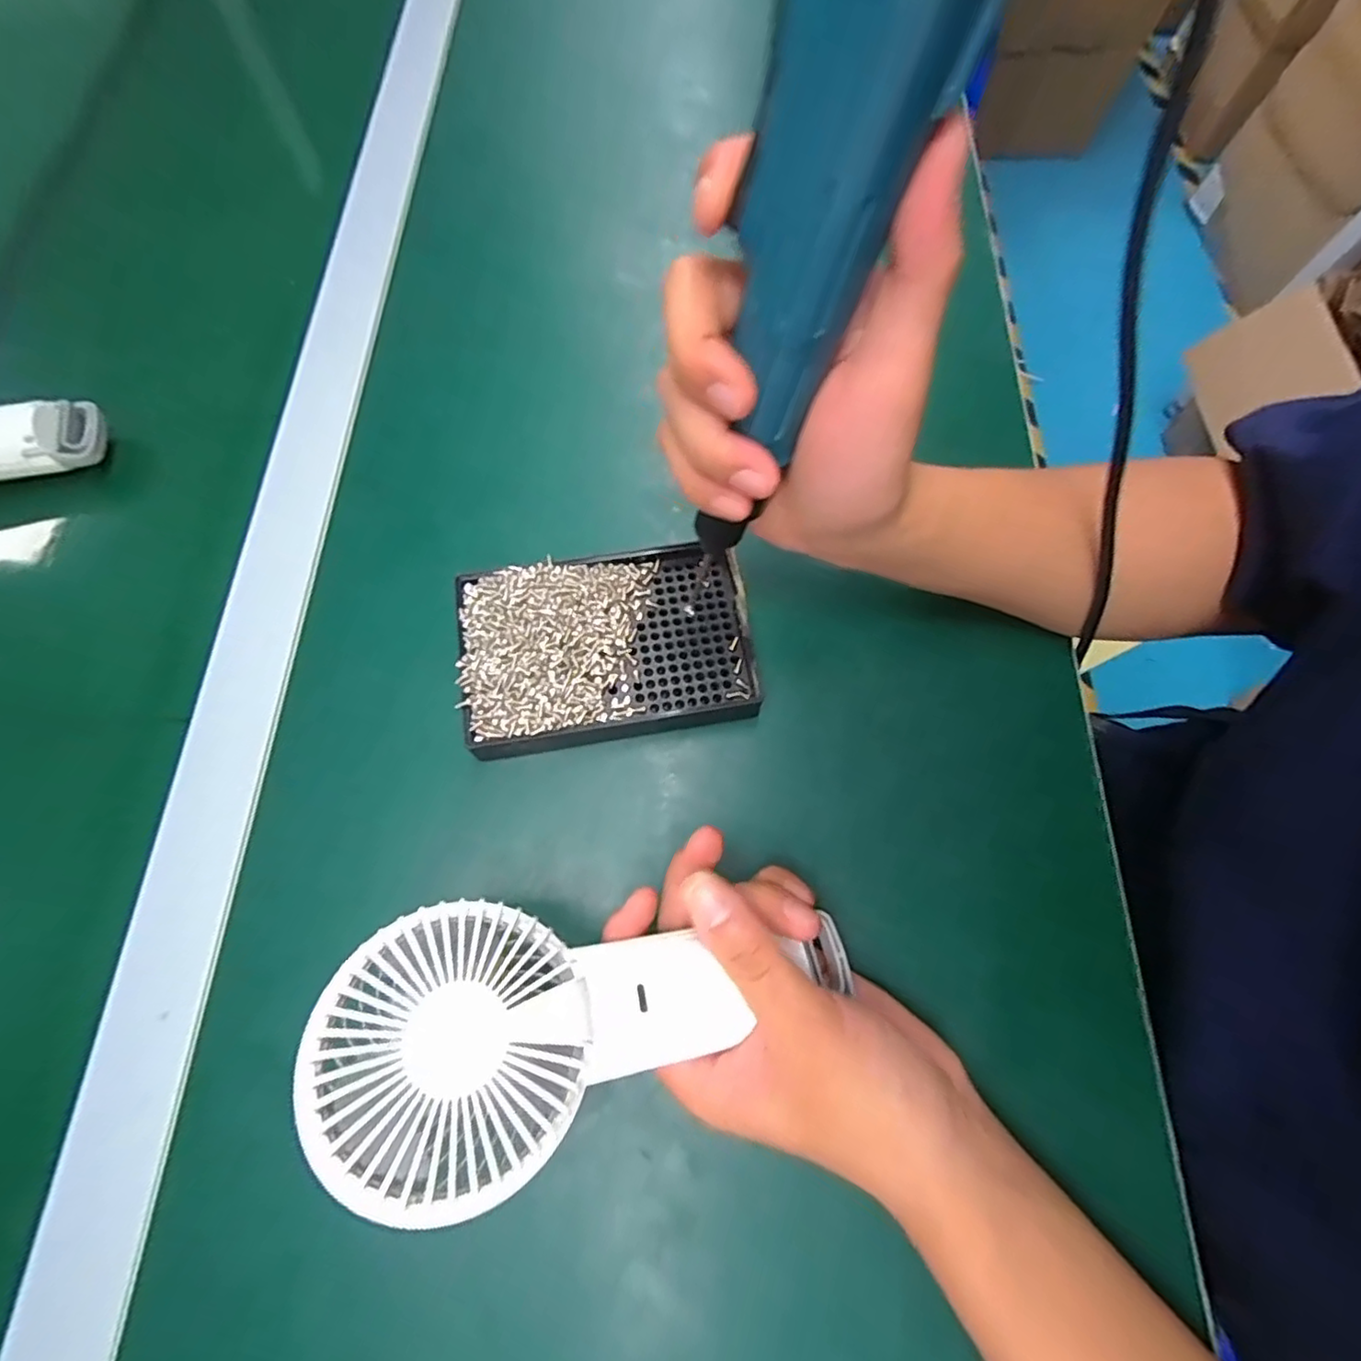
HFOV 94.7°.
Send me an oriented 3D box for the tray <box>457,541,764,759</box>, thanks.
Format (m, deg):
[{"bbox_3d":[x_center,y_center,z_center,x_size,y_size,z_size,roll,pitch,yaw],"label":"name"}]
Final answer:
[{"bbox_3d":[-0.035,-0.017,0.305,0.135,0.026,0.093,-10,71,-5],"label":"tray"}]

